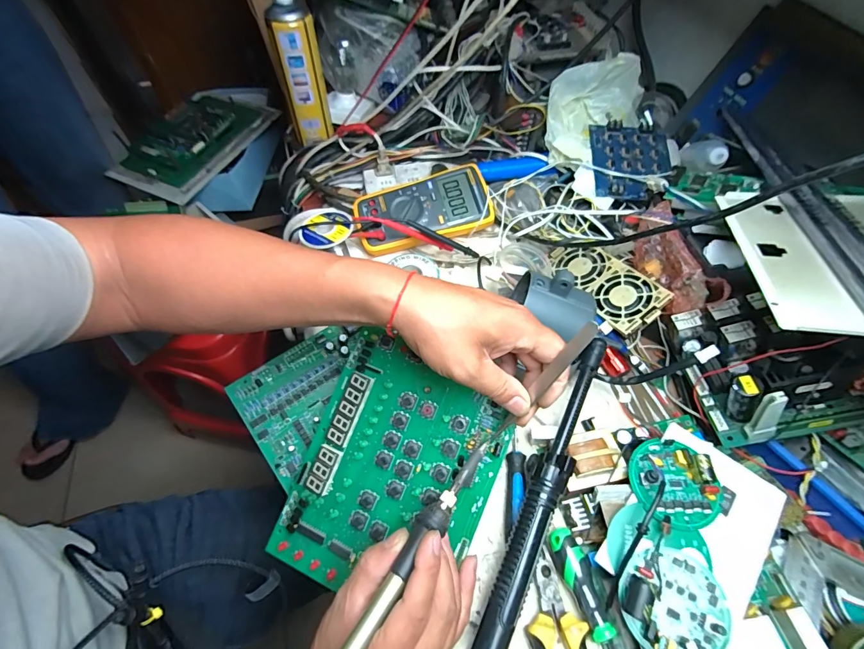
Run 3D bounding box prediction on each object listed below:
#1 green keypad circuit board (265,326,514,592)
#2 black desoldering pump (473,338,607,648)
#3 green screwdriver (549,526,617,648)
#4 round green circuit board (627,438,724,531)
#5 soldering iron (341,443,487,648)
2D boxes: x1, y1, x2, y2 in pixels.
[{"bbox_3d":[-0.033,0.127,0.343,0.158,0.008,0.206,20,84,12],"label":"green keypad circuit board"},{"bbox_3d":[0.097,0.140,0.347,0.031,0.031,0.298,23,61,14],"label":"black desoldering pump"},{"bbox_3d":[0.125,0.225,0.310,0.020,0.016,0.126,-13,58,-8],"label":"green screwdriver"},{"bbox_3d":[0.201,0.129,0.333,0.062,0.018,0.070,-15,59,-9],"label":"round green circuit board"},{"bbox_3d":[-0.017,0.168,0.285,0.019,0.027,0.197,31,59,18],"label":"soldering iron"}]

